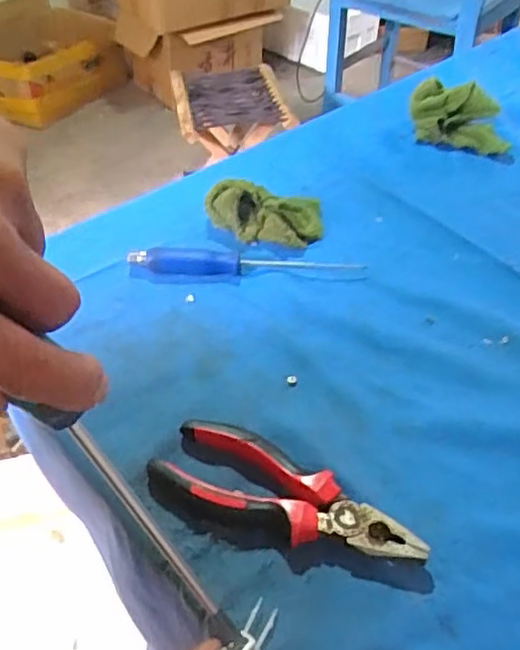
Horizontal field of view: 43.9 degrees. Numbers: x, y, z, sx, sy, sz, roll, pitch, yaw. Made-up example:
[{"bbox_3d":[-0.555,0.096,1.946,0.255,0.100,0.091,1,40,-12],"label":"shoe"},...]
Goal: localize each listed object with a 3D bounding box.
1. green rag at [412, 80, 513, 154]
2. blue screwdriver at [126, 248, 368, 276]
[{"bbox_3d":[0.215,-0.223,0.694,0.114,0.047,0.057,21,48,21],"label":"green rag"},{"bbox_3d":[-0.012,-0.054,0.537,0.191,0.017,0.022,0,44,0],"label":"blue screwdriver"}]

